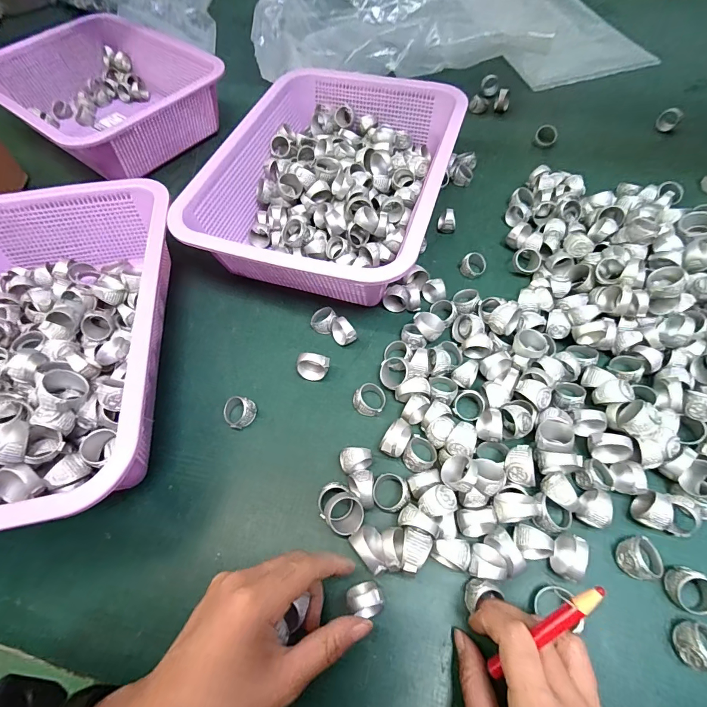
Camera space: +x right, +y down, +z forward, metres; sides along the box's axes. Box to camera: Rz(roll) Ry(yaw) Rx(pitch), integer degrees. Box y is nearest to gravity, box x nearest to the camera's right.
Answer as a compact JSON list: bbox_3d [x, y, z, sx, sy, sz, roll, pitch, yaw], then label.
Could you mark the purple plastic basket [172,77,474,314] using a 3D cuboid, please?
[{"bbox_3d":[-0.017,-0.189,0.411,0.222,0.077,0.293,15,62,11],"label":"purple plastic basket"}]

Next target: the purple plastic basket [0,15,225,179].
[{"bbox_3d":[-0.340,-0.352,0.522,0.294,0.079,0.222,35,67,20],"label":"purple plastic basket"}]

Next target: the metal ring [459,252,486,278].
[{"bbox_3d":[0.122,-0.089,0.385,0.022,0.019,0.019,24,64,15],"label":"metal ring"}]

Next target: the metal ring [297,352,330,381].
[{"bbox_3d":[-0.034,0.013,0.329,0.027,0.022,0.017,13,61,10],"label":"metal ring"}]

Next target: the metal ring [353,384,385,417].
[{"bbox_3d":[0.012,0.038,0.315,0.026,0.012,0.027,32,66,-10],"label":"metal ring"}]

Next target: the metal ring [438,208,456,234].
[{"bbox_3d":[0.103,-0.144,0.415,0.018,0.024,0.018,-1,60,2],"label":"metal ring"}]

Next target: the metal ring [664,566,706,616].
[{"bbox_3d":[0.213,0.148,0.237,0.024,0.015,0.026,-1,60,2],"label":"metal ring"}]

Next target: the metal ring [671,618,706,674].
[{"bbox_3d":[0.208,0.172,0.223,0.027,0.016,0.024,0,60,2],"label":"metal ring"}]

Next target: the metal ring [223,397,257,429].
[{"bbox_3d":[-0.096,0.049,0.314,0.024,0.016,0.024,-1,60,2],"label":"metal ring"}]

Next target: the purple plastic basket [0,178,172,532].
[{"bbox_3d":[-0.261,-0.011,0.314,0.223,0.081,0.304,-9,60,-3],"label":"purple plastic basket"}]

